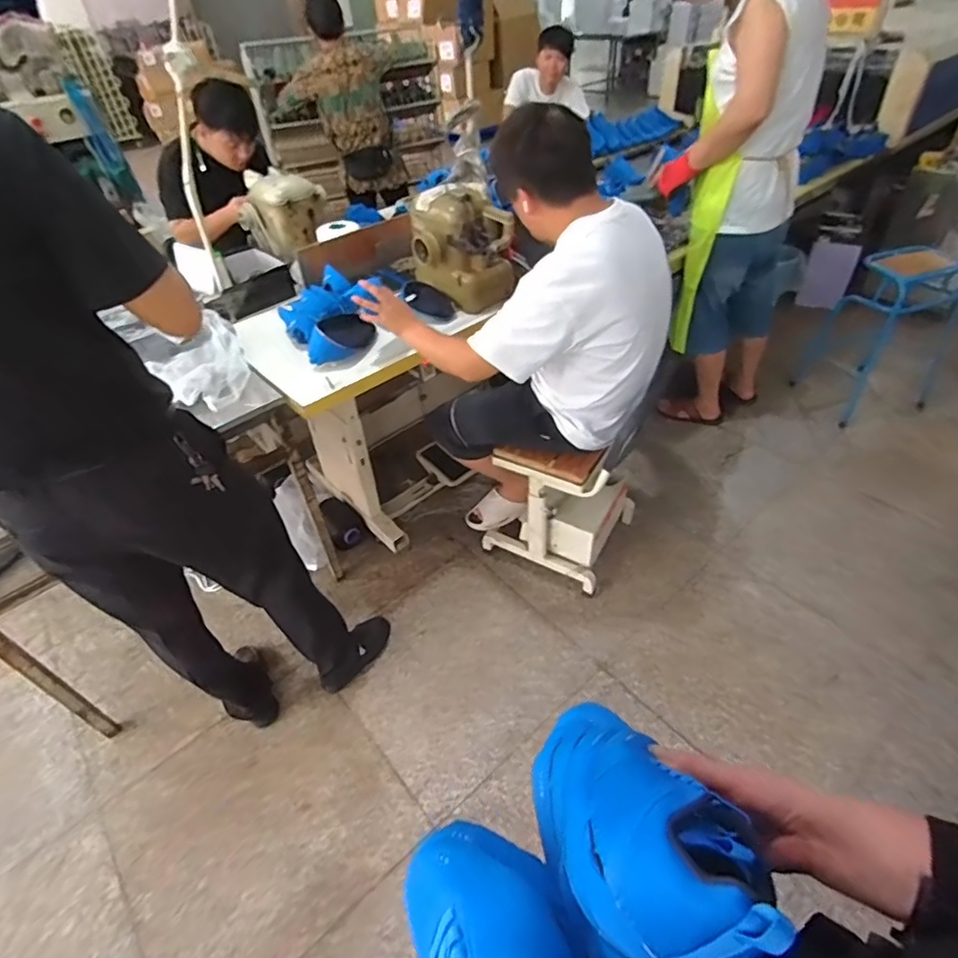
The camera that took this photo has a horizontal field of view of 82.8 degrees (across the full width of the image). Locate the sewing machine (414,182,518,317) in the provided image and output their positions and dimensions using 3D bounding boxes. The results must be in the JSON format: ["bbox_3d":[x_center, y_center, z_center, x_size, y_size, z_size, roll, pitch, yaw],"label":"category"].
[{"bbox_3d":[-0.049,-0.712,1.641,0.289,0.279,0.290,-9,43,-5],"label":"sewing machine"}]

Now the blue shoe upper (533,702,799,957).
[{"bbox_3d":[0.103,0.250,0.395,0.101,0.296,0.114,-12,88,-9],"label":"blue shoe upper"}]

